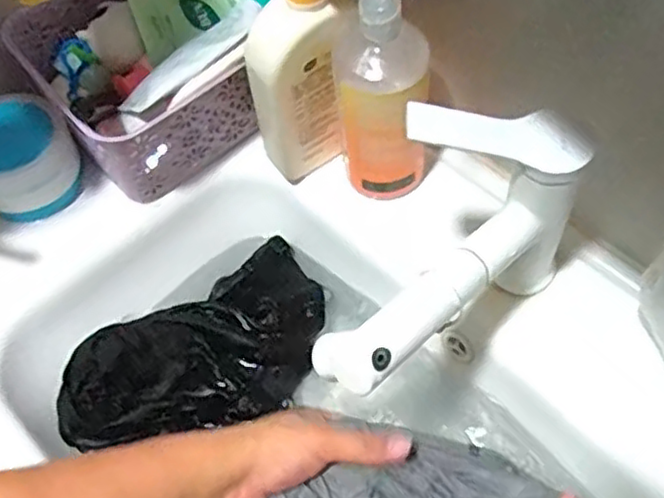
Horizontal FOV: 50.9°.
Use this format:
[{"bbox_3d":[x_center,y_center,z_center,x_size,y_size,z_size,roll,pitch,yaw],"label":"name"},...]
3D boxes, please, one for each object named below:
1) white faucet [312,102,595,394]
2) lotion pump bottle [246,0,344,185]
[{"bbox_3d":[0.065,0.009,0.445,0.194,0.184,0.086,-38,64,-20],"label":"white faucet"},{"bbox_3d":[-0.027,-0.138,0.515,0.066,0.224,0.048,-7,58,-3],"label":"lotion pump bottle"}]

